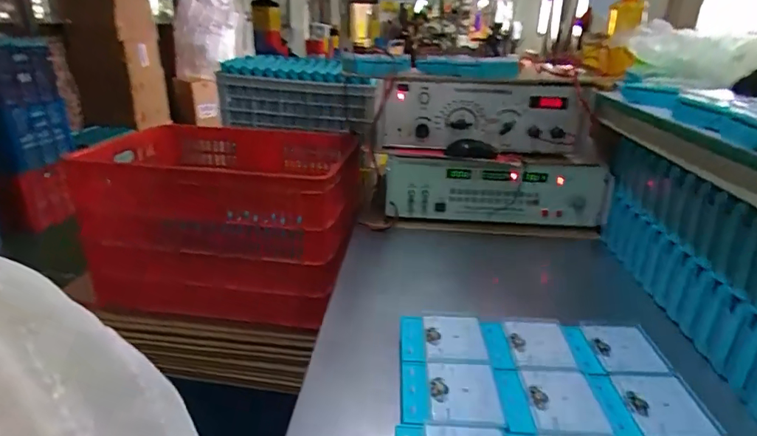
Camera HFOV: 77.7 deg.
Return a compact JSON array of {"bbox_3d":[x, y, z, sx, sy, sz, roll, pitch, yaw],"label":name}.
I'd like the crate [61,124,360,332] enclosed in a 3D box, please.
[{"bbox_3d":[-0.377,-0.020,1.288,0.653,0.361,0.503,7,23,5],"label":"crate"}]

